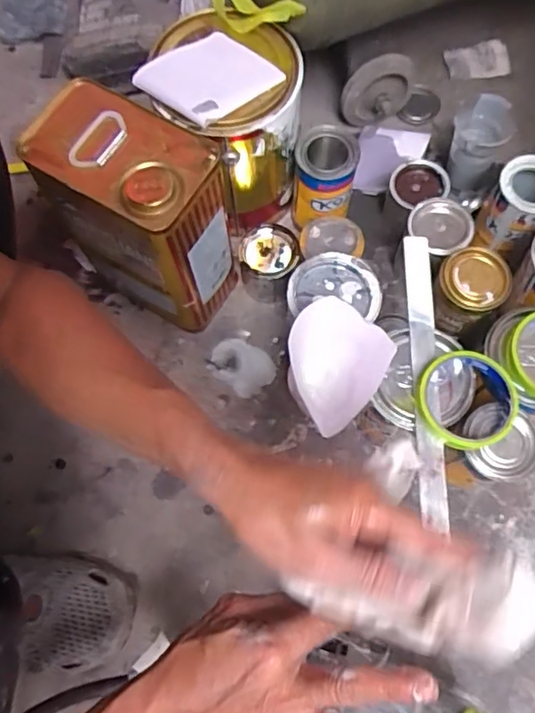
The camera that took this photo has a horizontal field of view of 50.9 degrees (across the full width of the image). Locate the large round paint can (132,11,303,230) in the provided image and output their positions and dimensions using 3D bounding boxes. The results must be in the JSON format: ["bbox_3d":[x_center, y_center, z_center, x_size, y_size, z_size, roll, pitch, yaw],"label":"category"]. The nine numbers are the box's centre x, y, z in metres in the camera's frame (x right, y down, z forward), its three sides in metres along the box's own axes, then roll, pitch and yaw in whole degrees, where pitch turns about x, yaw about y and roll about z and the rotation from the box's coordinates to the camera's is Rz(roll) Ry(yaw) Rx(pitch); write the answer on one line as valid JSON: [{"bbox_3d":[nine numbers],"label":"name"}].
[{"bbox_3d":[-0.042,-0.267,0.673,0.154,0.208,0.141,0,71,1],"label":"large round paint can"}]

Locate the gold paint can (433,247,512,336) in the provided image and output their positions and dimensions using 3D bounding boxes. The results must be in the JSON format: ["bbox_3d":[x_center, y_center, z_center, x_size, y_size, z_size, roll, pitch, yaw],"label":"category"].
[{"bbox_3d":[0.216,-0.072,0.610,0.072,0.068,0.079,37,76,13],"label":"gold paint can"}]

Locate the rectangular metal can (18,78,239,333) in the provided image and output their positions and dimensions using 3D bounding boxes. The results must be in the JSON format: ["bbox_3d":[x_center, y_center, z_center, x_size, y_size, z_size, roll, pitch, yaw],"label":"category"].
[{"bbox_3d":[-0.132,-0.146,0.616,0.169,0.232,0.112,34,76,11],"label":"rectangular metal can"}]

